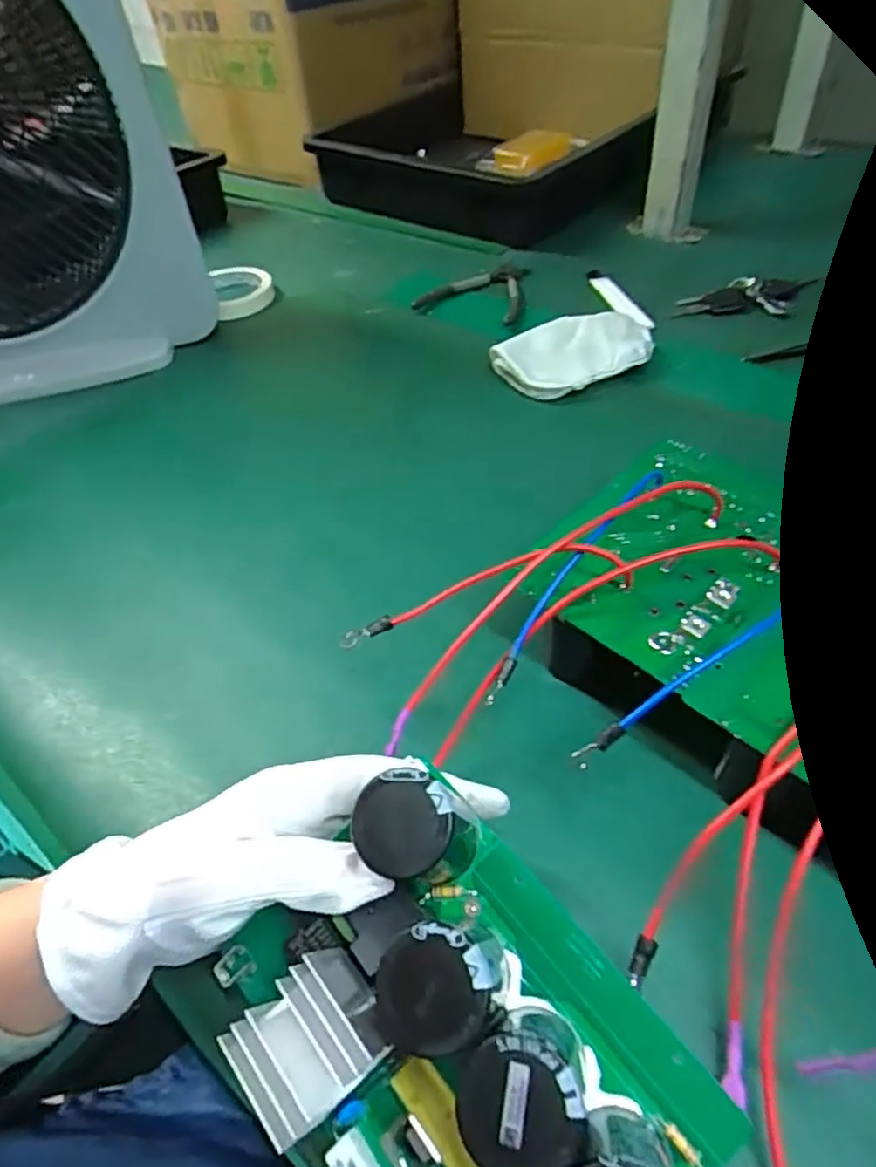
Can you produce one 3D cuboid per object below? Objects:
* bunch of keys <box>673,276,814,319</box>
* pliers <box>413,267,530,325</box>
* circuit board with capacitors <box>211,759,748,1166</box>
[{"bbox_3d":[0.303,-0.275,0.645,0.133,0.021,0.056,-5,46,1],"label":"bunch of keys"},{"bbox_3d":[0.036,-0.307,0.706,0.107,0.013,0.134,4,48,11],"label":"pliers"},{"bbox_3d":[0.009,0.145,0.209,0.110,0.087,0.141,-34,53,-24],"label":"circuit board with capacitors"}]

